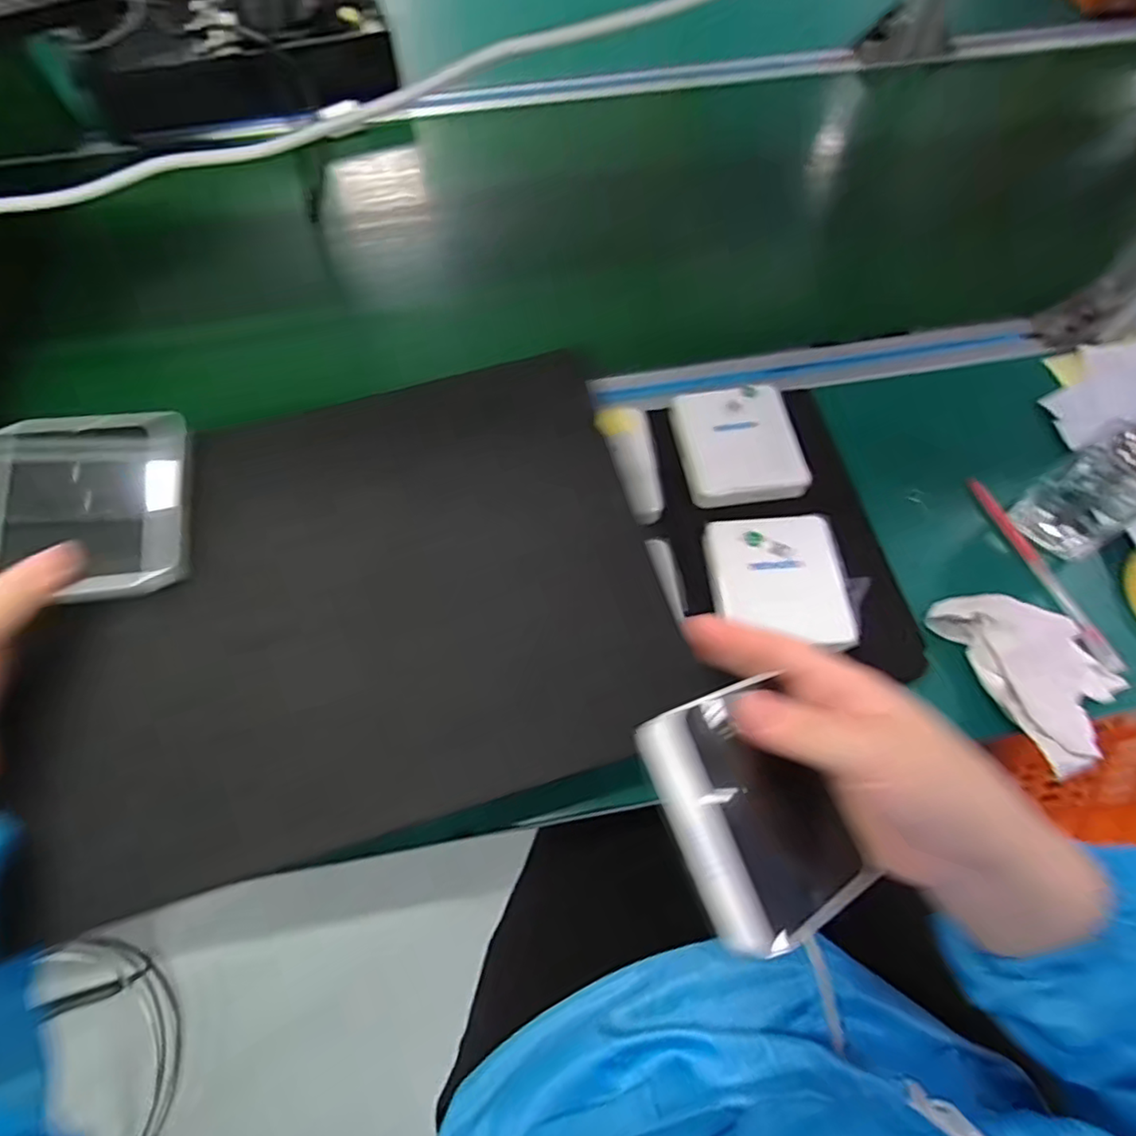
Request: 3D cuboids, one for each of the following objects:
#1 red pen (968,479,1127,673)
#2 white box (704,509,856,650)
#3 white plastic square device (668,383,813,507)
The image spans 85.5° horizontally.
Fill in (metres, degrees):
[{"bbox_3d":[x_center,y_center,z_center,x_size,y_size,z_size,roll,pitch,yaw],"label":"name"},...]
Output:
[{"bbox_3d":[0.340,0.001,0.444,0.015,0.010,0.160,-17,67,-8],"label":"red pen"},{"bbox_3d":[0.143,0.008,0.415,0.087,0.017,0.093,-3,66,-1],"label":"white box"},{"bbox_3d":[0.132,-0.094,0.472,0.085,0.024,0.099,-8,66,-4],"label":"white plastic square device"}]

